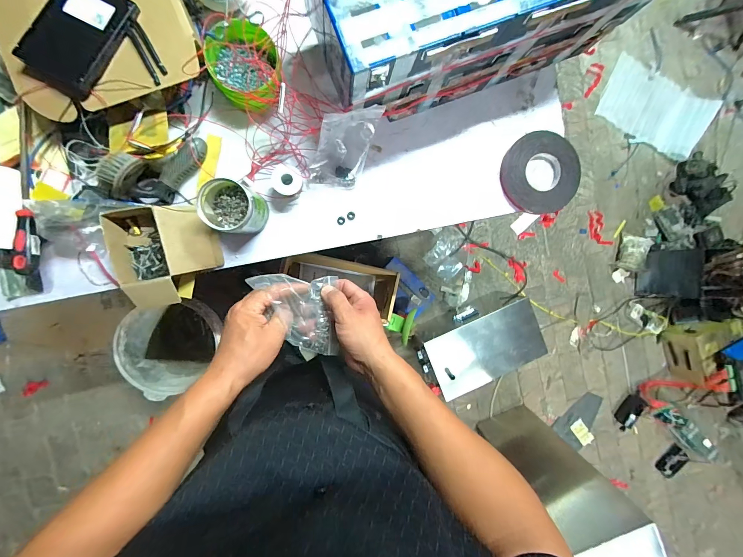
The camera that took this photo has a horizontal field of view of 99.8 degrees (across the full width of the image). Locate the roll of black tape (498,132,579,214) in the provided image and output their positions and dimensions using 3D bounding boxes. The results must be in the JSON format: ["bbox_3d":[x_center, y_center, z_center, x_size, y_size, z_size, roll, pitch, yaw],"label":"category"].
[{"bbox_3d":[0.363,-0.228,0.669,0.168,0.019,0.169,-1,94,-8],"label":"roll of black tape"}]

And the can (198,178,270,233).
[{"bbox_3d":[-0.238,-0.122,0.551,0.092,0.121,0.072,8,93,-8],"label":"can"}]

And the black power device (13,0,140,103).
[{"bbox_3d":[-0.444,-0.368,0.475,0.106,0.022,0.172,28,90,-9],"label":"black power device"}]

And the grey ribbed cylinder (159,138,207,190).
[{"bbox_3d":[-0.337,-0.210,0.565,0.040,0.031,0.098,43,88,-8],"label":"grey ribbed cylinder"}]

